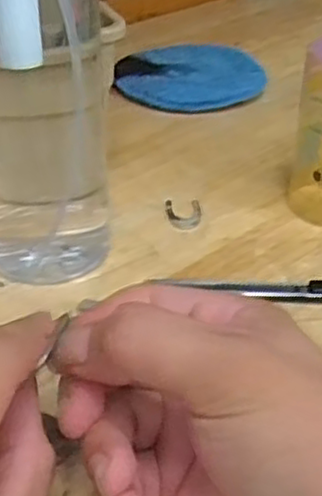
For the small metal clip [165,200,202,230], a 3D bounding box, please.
[{"bbox_3d":[0.014,-0.021,0.418,0.021,0.004,0.030,-1,37,-4],"label":"small metal clip"}]

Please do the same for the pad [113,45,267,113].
[{"bbox_3d":[0.023,-0.137,0.566,0.116,0.014,0.105,16,37,21],"label":"pad"}]

